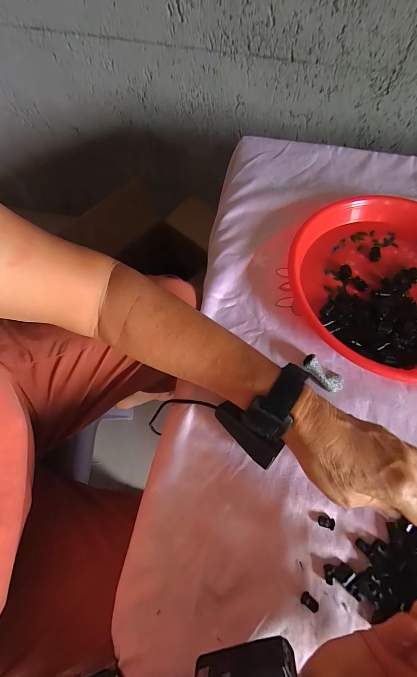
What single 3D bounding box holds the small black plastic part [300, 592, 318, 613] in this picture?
[{"bbox_3d":[0.088,0.228,0.256,0.016,0.004,0.009,36,72,14],"label":"small black plastic part"}]

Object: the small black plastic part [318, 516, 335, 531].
[{"bbox_3d":[0.110,0.172,0.278,0.015,0.004,0.009,11,68,4],"label":"small black plastic part"}]

